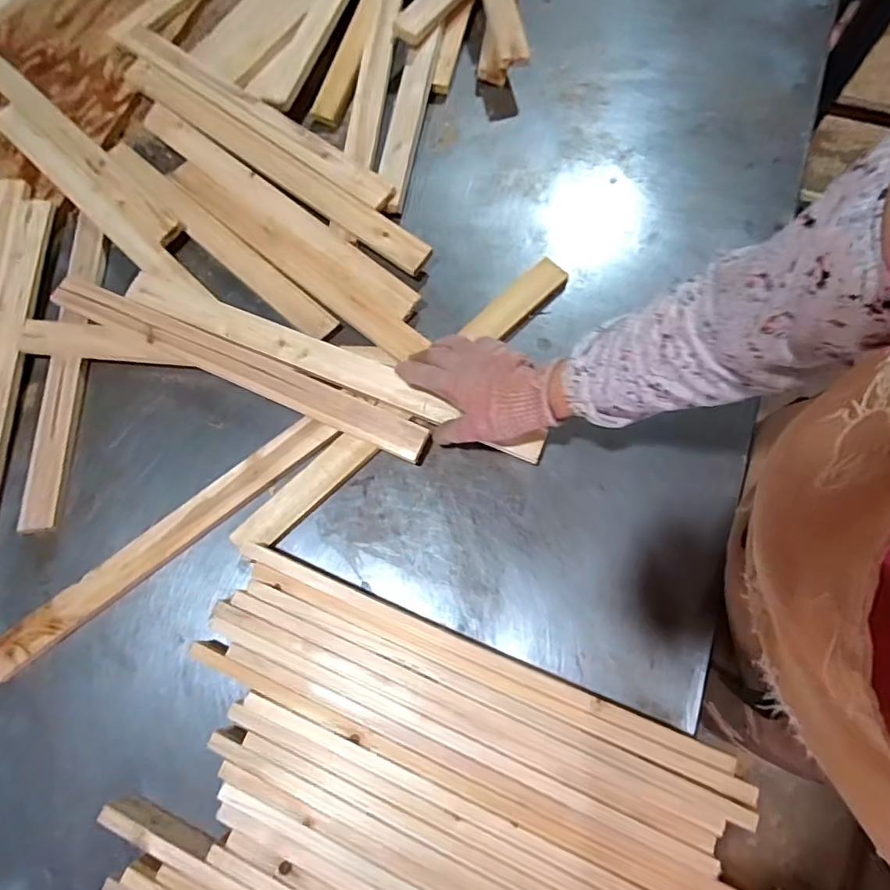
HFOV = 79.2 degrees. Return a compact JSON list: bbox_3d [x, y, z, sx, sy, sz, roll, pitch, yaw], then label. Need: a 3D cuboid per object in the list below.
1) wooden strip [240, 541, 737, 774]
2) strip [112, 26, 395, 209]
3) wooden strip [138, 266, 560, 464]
[{"bbox_3d":[0.025,0.198,0.526,0.480,0.049,0.017,21,73,9],"label":"wooden strip"},{"bbox_3d":[-0.269,-0.465,0.744,0.504,0.023,0.047,36,75,13],"label":"strip"},{"bbox_3d":[-0.133,-0.095,0.615,0.517,0.014,0.042,23,73,7],"label":"wooden strip"}]

